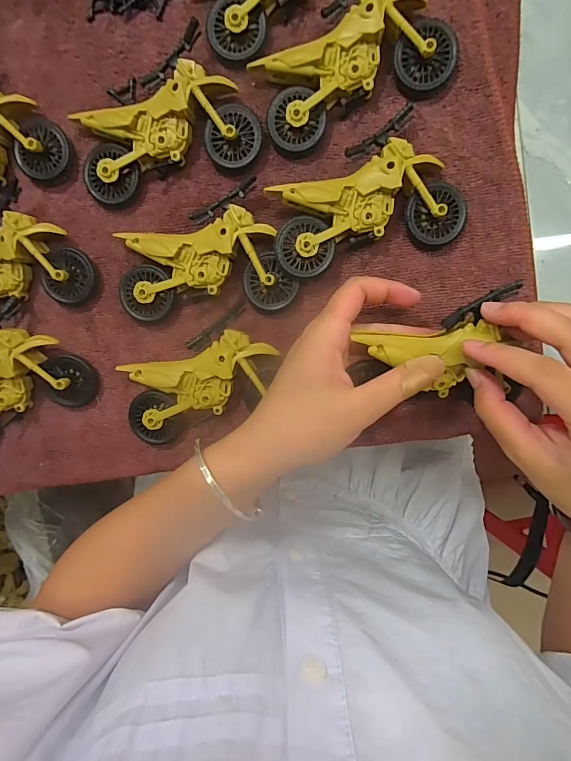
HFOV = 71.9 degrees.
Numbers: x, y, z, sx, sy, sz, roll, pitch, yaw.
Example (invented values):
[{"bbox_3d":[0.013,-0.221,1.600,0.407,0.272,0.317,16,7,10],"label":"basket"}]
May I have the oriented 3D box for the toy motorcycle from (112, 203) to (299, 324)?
[{"bbox_3d":[-0.052,-0.074,0.256,0.113,0.020,0.059,-4,98,5],"label":"toy motorcycle"}]

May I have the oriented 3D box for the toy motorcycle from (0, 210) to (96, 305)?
[{"bbox_3d":[-0.190,-0.075,0.266,0.111,0.023,0.065,-15,96,6],"label":"toy motorcycle"}]

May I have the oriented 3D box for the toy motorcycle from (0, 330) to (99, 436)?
[{"bbox_3d":[-0.193,0.005,0.274,0.113,0.027,0.059,-24,95,7],"label":"toy motorcycle"}]

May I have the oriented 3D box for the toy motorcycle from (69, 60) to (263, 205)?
[{"bbox_3d":[-0.076,-0.154,0.248,0.114,0.020,0.057,-14,97,6],"label":"toy motorcycle"}]

